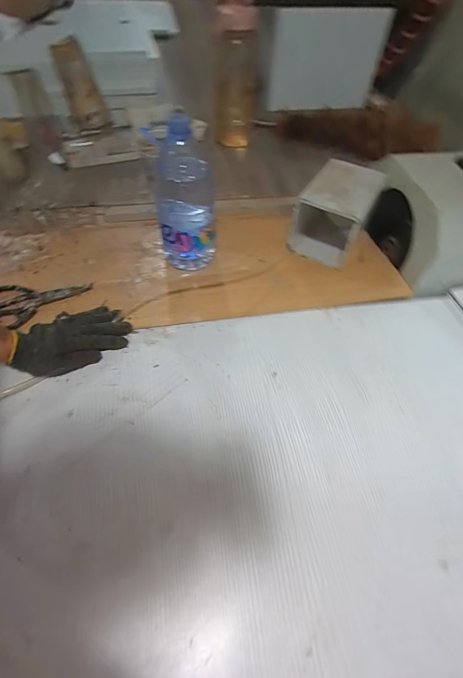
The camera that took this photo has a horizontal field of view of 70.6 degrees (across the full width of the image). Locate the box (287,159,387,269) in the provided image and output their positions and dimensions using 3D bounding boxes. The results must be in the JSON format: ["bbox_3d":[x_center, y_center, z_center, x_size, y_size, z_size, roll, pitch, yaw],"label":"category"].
[{"bbox_3d":[0.200,-0.248,0.649,0.125,0.127,0.141,26,61,15],"label":"box"}]

